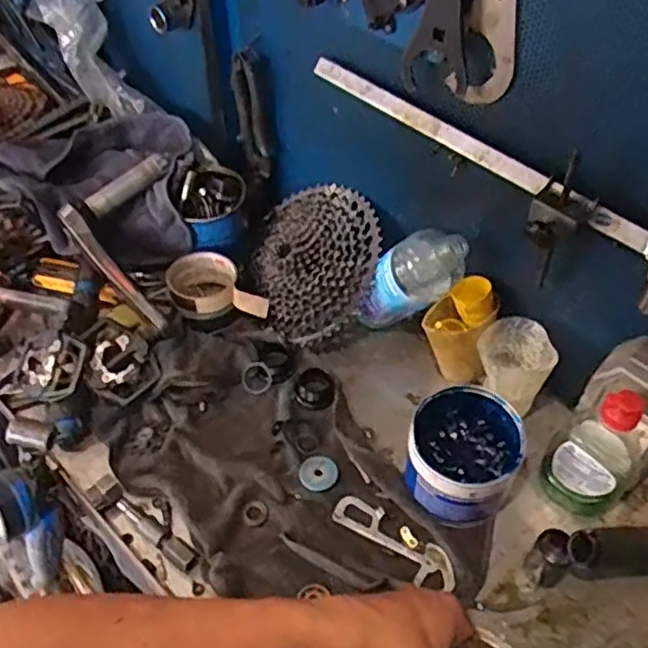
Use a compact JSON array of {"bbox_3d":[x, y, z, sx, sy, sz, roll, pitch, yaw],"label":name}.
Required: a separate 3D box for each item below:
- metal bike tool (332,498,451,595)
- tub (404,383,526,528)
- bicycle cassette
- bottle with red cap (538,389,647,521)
[{"bbox_3d":[0.066,0.200,0.619,0.122,0.010,0.037,27,55,23],"label":"metal bike tool"},{"bbox_3d":[0.131,0.121,0.632,0.099,0.089,0.110,17,51,16],"label":"tub"},{"bbox_3d":[-0.018,-0.084,0.769,0.168,0.053,0.192,-36,58,15],"label":"bicycle cassette"},{"bbox_3d":[0.242,0.112,0.595,0.072,0.162,0.044,30,56,25],"label":"bottle with red cap"}]

